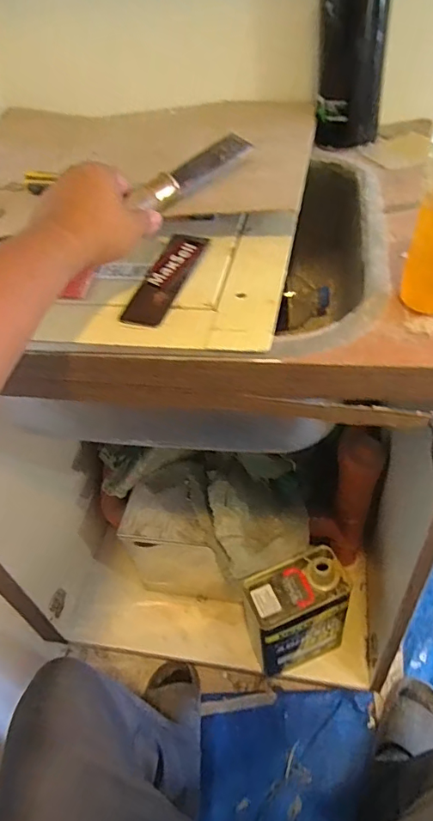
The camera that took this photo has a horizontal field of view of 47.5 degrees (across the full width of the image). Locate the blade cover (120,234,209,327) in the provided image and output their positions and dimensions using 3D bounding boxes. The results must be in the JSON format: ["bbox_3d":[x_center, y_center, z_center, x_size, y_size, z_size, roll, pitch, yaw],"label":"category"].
[{"bbox_3d":[-0.047,-0.127,0.472,0.039,0.005,0.127,19,59,11],"label":"blade cover"}]

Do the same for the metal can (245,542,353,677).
[{"bbox_3d":[0.142,0.362,0.876,0.162,0.235,0.091,-21,46,-12],"label":"metal can"}]

